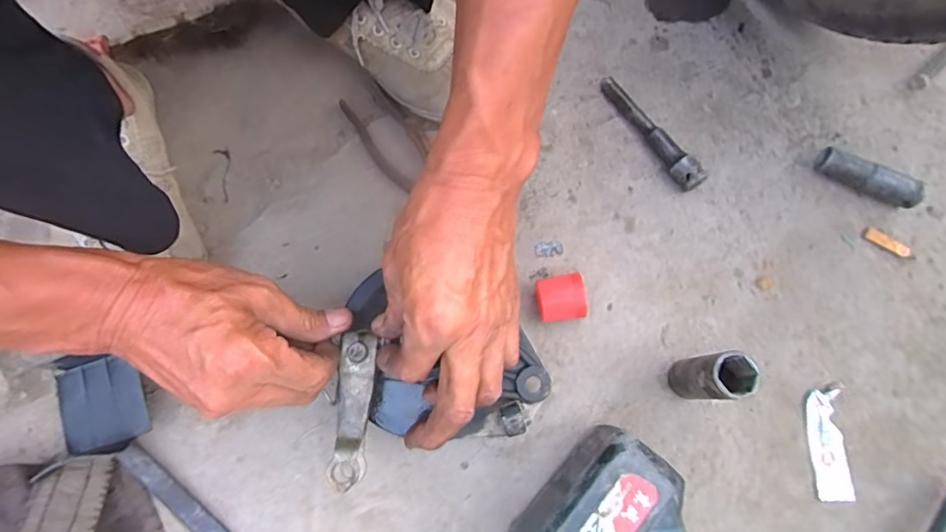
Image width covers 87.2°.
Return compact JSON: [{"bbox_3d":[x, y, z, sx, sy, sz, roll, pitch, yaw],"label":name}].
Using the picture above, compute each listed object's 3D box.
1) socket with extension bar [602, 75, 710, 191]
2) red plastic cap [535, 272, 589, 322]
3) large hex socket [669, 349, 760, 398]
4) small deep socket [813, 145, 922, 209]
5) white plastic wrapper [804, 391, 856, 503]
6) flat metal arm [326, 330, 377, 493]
[{"bbox_3d":[0.150,-0.115,0.419,0.018,0.022,0.124,-30,77,-7],"label":"socket with extension bar"},{"bbox_3d":[0.066,0.027,0.380,0.035,0.034,0.032,-12,75,-2],"label":"red plastic cap"},{"bbox_3d":[0.161,0.076,0.341,0.027,0.080,0.028,-8,75,-1],"label":"large hex socket"},{"bbox_3d":[0.323,-0.072,0.406,0.077,0.023,0.019,32,78,9],"label":"small deep socket"},{"bbox_3d":[0.261,0.132,0.365,0.026,0.005,0.076,-2,75,0],"label":"white plastic wrapper"},{"bbox_3d":[-0.078,0.092,0.323,0.023,0.009,0.097,2,77,1],"label":"flat metal arm"}]

